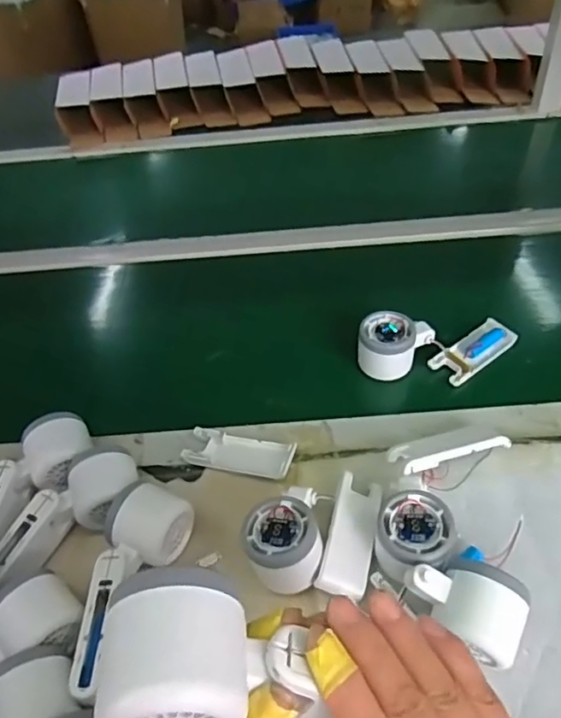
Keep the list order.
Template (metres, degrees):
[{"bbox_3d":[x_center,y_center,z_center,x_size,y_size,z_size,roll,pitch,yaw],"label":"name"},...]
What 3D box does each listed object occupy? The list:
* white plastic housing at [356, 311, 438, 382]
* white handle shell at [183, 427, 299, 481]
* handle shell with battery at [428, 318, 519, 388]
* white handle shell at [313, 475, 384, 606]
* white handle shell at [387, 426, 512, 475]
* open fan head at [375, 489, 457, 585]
[{"bbox_3d":[0.125,-0.014,0.632,0.077,0.057,0.055,12,50,20],"label":"white plastic housing"},{"bbox_3d":[-0.040,0.090,0.557,0.105,0.013,0.043,7,47,12],"label":"white handle shell"},{"bbox_3d":[0.216,-0.009,0.637,0.103,0.015,0.041,-31,51,-23],"label":"handle shell with battery"},{"bbox_3d":[0.060,0.145,0.475,0.038,0.020,0.100,10,48,15],"label":"white handle shell"},{"bbox_3d":[0.152,0.079,0.521,0.104,0.021,0.039,-16,46,-9],"label":"white handle shell"},{"bbox_3d":[0.105,0.143,0.458,0.060,0.046,0.059,-3,46,3],"label":"open fan head"}]

